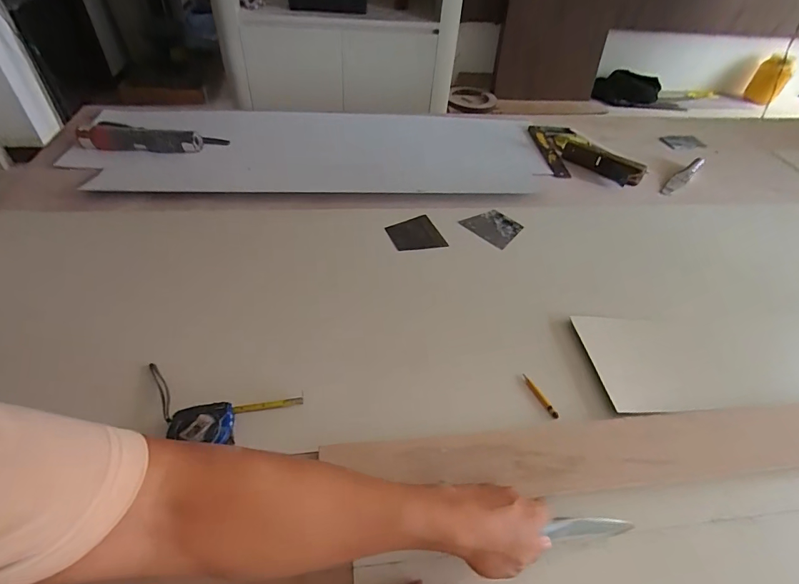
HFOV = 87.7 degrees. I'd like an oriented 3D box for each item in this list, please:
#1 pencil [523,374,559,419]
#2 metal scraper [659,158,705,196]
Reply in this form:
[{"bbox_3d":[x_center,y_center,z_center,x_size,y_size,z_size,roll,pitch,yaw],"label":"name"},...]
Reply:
[{"bbox_3d":[0.193,0.143,0.571,0.008,0.009,0.072,-15,47,-20],"label":"pencil"},{"bbox_3d":[0.699,-0.289,1.026,0.225,0.024,0.034,-33,57,-31],"label":"metal scraper"}]

